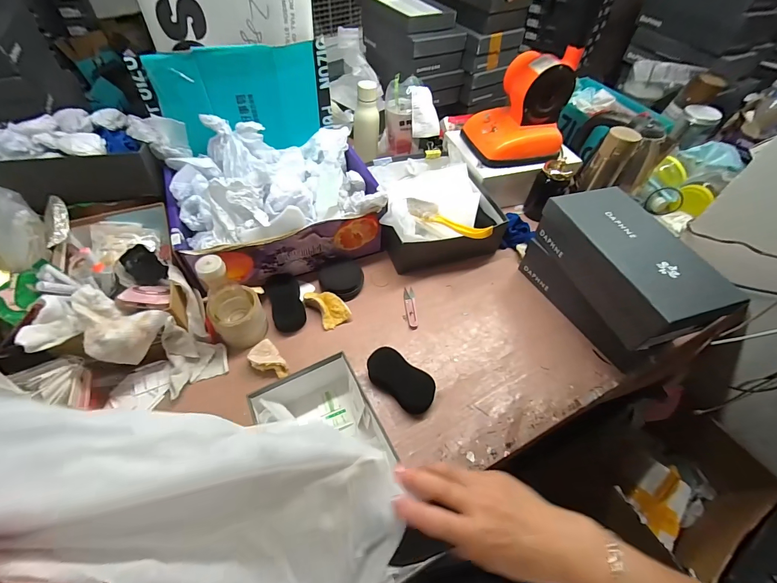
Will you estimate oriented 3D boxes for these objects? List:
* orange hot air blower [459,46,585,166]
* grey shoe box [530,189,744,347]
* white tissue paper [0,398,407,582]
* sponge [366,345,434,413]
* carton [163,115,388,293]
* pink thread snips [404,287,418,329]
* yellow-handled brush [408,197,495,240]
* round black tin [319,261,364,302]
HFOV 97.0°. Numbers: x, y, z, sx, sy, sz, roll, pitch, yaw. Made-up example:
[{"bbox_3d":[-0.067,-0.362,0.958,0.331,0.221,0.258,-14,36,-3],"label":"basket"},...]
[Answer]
[{"bbox_3d":[0.318,-0.434,0.818,0.210,0.205,0.166,-6,53,-8],"label":"orange hot air blower"},{"bbox_3d":[0.413,-0.054,0.607,0.137,0.113,0.292,-12,54,-13],"label":"grey shoe box"},{"bbox_3d":[-0.153,0.155,0.254,0.331,0.033,0.128,19,72,-17],"label":"white tissue paper"},{"bbox_3d":[0.021,0.153,0.598,0.126,0.034,0.060,34,58,21],"label":"sponge"},{"bbox_3d":[-0.233,-0.194,0.723,0.389,0.187,0.277,-19,56,-17],"label":"carton"},{"bbox_3d":[0.047,0.033,0.709,0.023,0.004,0.101,-1,53,-5],"label":"pink thread snips"},{"bbox_3d":[0.122,-0.156,0.730,0.202,0.041,0.043,34,58,20],"label":"yellow-handled brush"},{"bbox_3d":[-0.090,-0.027,0.722,0.092,0.031,0.085,2,53,-2],"label":"round black tin"}]

